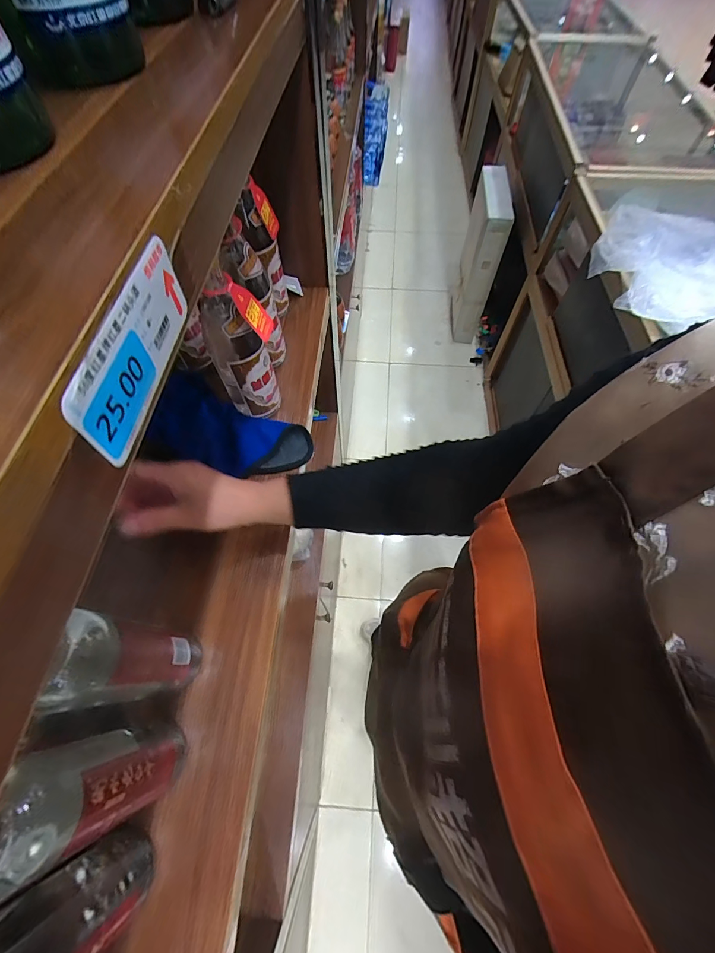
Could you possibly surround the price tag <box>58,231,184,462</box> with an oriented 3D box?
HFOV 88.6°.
[{"bbox_3d":[-0.092,-0.055,0.154,0.004,0.039,0.098,3,62,1],"label":"price tag"}]

